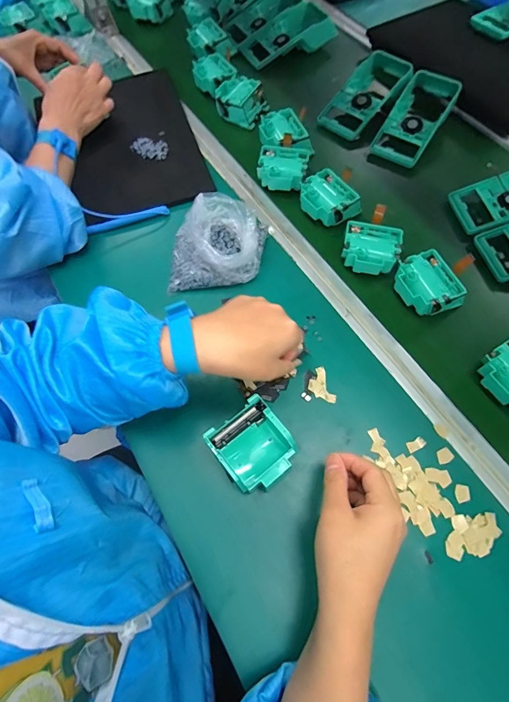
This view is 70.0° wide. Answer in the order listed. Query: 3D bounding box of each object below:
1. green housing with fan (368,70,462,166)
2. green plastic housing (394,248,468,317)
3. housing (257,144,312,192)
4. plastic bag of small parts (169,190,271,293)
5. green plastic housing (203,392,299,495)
[{"bbox_3d":[0.274,-0.398,0.615,0.082,0.044,0.187,31,70,16],"label":"green housing with fan"},{"bbox_3d":[0.223,-0.082,0.474,0.067,0.044,0.077,-27,67,-10],"label":"green plastic housing"},{"bbox_3d":[0.044,-0.282,0.568,0.073,0.033,0.064,13,66,8],"label":"housing"},{"bbox_3d":[-0.051,-0.147,0.499,0.119,0.053,0.149,10,66,7],"label":"plastic bag of small parts"},{"bbox_3d":[0.000,0.104,0.389,0.074,0.042,0.079,-36,68,-14],"label":"green plastic housing"}]

